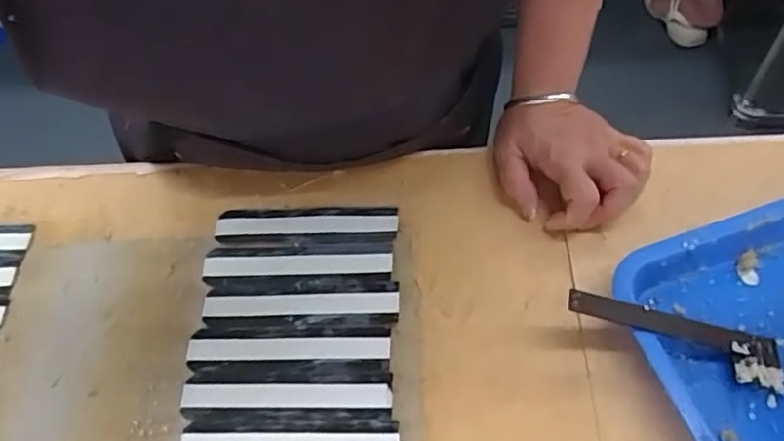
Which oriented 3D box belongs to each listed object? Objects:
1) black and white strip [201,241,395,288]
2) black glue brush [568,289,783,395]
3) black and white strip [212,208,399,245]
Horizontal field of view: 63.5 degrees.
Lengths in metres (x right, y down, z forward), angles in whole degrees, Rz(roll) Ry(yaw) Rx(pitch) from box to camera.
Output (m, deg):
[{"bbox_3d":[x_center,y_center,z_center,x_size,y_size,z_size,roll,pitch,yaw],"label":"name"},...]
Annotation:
[{"bbox_3d":[-0.072,0.033,0.477,0.143,0.004,0.033,-2,56,4],"label":"black and white strip"},{"bbox_3d":[0.180,0.074,0.400,0.140,0.010,0.035,16,57,-5],"label":"black glue brush"},{"bbox_3d":[-0.067,0.003,0.492,0.140,0.004,0.033,-1,56,5],"label":"black and white strip"}]

